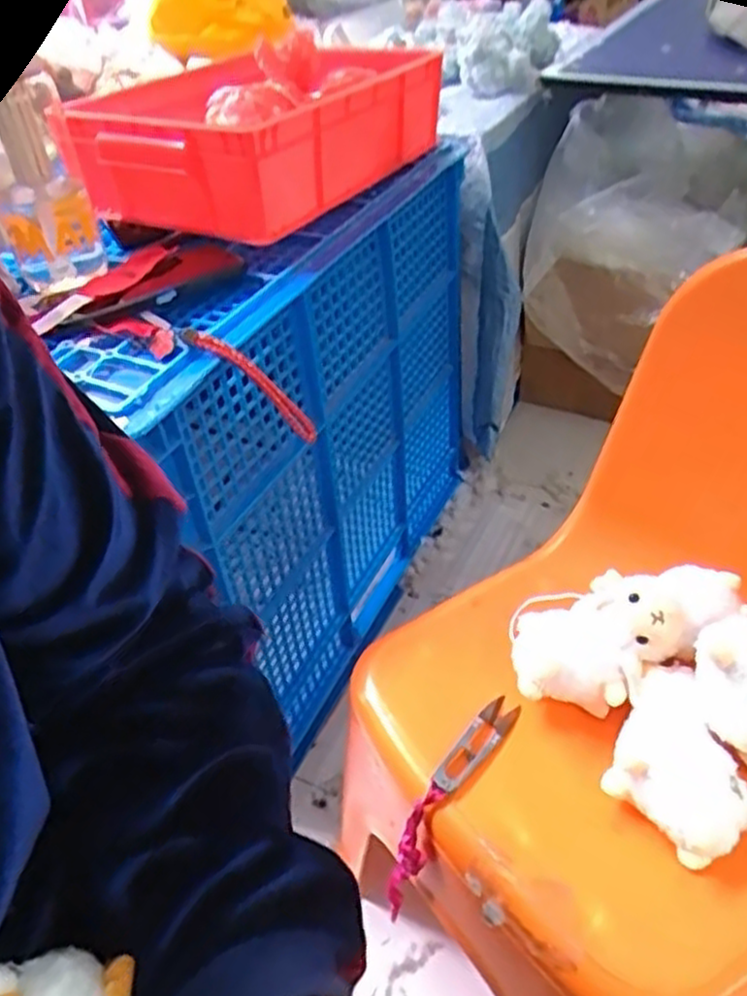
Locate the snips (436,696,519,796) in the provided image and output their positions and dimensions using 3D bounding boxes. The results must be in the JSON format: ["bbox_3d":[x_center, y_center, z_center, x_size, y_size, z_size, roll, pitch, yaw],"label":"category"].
[{"bbox_3d":[0.073,0.174,0.533,0.022,0.010,0.100,24,35,30],"label":"snips"}]

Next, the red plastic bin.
[{"bbox_3d":[-0.108,-0.370,0.754,0.209,0.099,0.334,20,47,26],"label":"red plastic bin"}]

